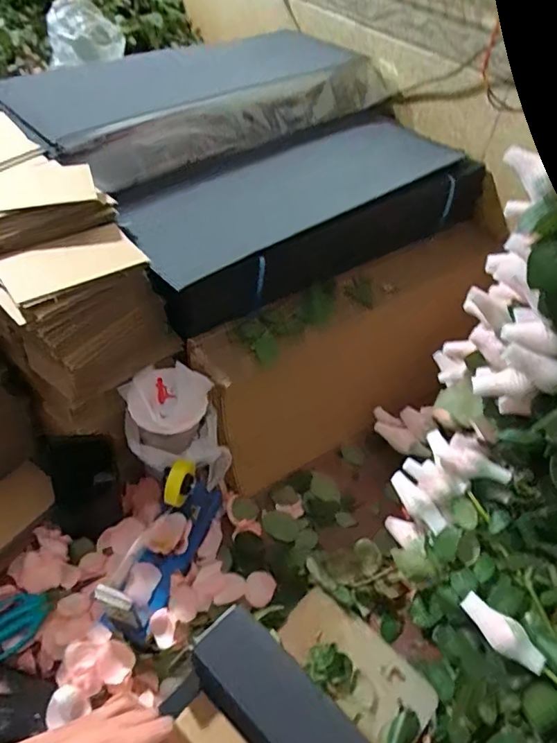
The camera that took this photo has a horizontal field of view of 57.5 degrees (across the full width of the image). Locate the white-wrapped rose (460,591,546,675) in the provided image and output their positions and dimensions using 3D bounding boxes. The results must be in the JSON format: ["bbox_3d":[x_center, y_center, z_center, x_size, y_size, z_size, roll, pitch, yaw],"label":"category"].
[{"bbox_3d":[0.231,0.269,0.525,0.027,0.021,0.090,-25,37,-24],"label":"white-wrapped rose"}]

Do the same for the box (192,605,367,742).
[{"bbox_3d":[0.018,0.289,0.406,0.217,0.033,0.062,36,55,25],"label":"box"}]

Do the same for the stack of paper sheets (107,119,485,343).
[{"bbox_3d":[0.056,-0.243,0.765,0.573,0.115,0.205,-28,55,-26],"label":"stack of paper sheets"}]

